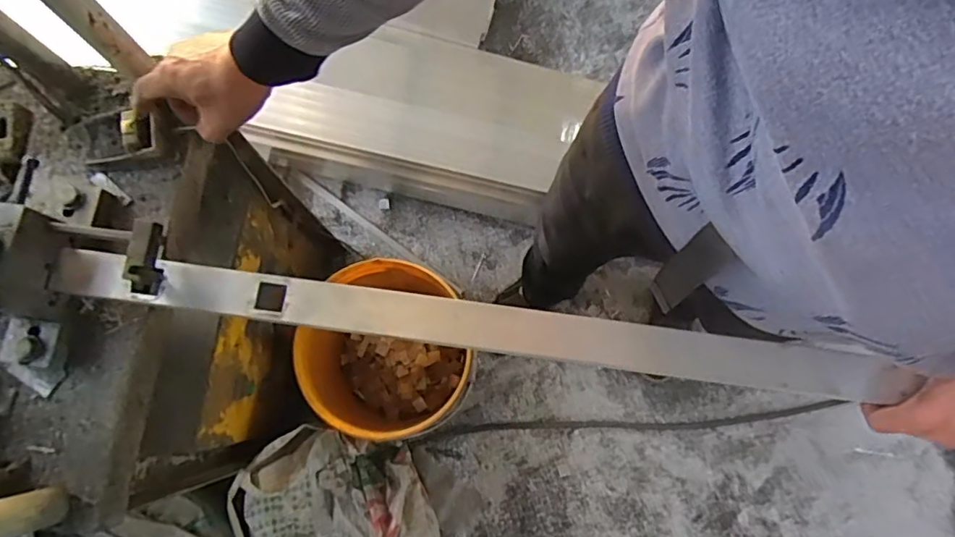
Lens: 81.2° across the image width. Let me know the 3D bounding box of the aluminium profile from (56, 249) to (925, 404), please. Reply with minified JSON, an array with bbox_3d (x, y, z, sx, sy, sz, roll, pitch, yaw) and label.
[{"bbox_3d":[-0.011,0.047,0.489,0.736,0.046,0.040,7,74,2],"label":"aluminium profile"}]

